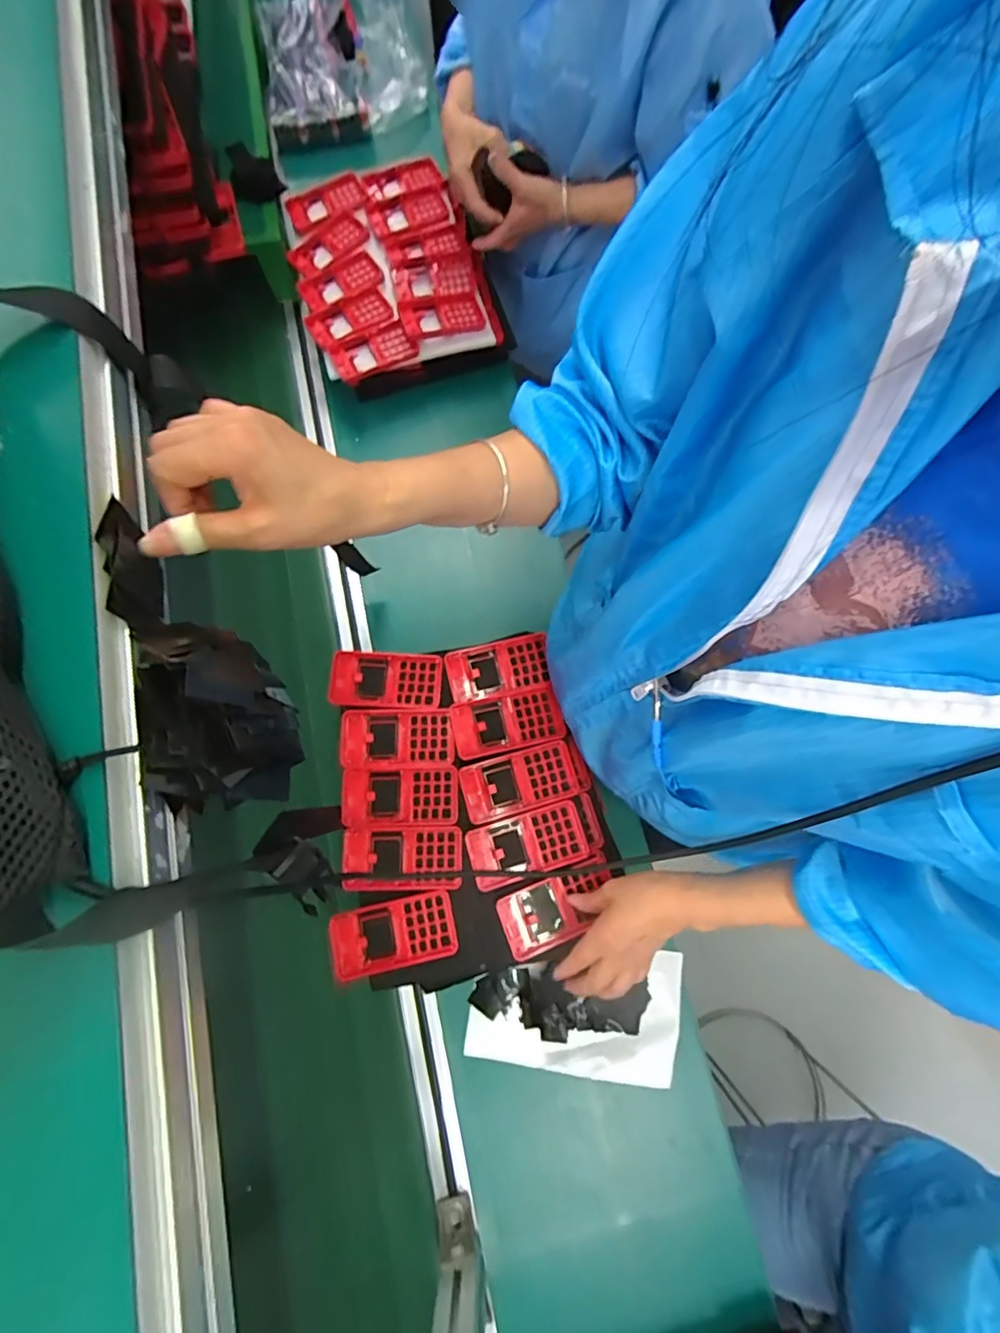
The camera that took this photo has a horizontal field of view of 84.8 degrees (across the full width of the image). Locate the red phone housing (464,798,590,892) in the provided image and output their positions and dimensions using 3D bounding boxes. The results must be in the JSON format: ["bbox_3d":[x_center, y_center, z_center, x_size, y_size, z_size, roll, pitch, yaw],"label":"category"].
[{"bbox_3d":[0.029,0.188,0.578,0.121,0.015,0.063,-17,79,-3],"label":"red phone housing"}]

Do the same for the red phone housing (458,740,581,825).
[{"bbox_3d":[0.021,0.123,0.591,0.121,0.014,0.061,-16,79,-3],"label":"red phone housing"}]

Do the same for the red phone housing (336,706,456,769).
[{"bbox_3d":[-0.113,0.077,0.599,0.121,0.014,0.062,-3,78,0],"label":"red phone housing"}]

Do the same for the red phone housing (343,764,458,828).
[{"bbox_3d":[-0.106,0.139,0.587,0.121,0.015,0.062,-2,78,0],"label":"red phone housing"}]

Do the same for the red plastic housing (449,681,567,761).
[{"bbox_3d":[0.009,0.060,0.606,0.120,0.019,0.063,-14,79,-2],"label":"red plastic housing"}]

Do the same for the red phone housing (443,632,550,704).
[{"bbox_3d":[-0.001,0.001,0.627,0.116,0.012,0.060,-13,79,-2],"label":"red phone housing"}]

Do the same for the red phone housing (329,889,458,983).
[{"bbox_3d":[-0.110,0.274,0.560,0.127,0.017,0.064,-14,79,-2],"label":"red phone housing"}]

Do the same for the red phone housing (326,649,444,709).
[{"bbox_3d":[-0.128,0.014,0.614,0.122,0.018,0.062,2,78,1],"label":"red phone housing"}]

